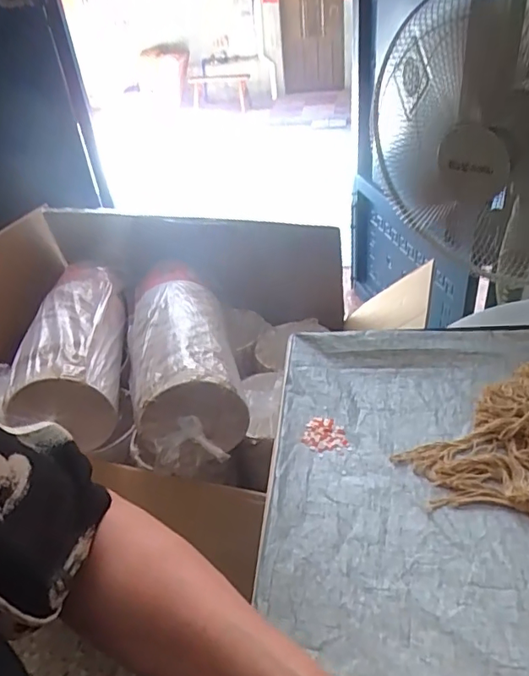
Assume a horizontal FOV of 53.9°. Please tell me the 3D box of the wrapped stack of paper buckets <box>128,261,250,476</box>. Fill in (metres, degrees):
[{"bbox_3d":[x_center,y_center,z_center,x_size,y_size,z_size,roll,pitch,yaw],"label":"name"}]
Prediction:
[{"bbox_3d":[-0.144,0.062,0.888,0.196,0.168,0.357,-10,36,-3],"label":"wrapped stack of paper buckets"}]

